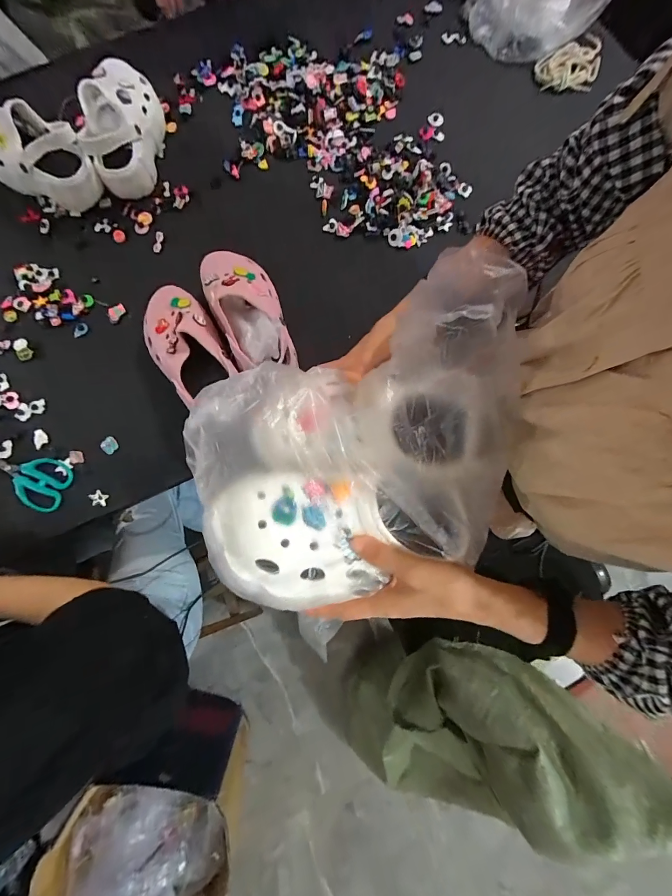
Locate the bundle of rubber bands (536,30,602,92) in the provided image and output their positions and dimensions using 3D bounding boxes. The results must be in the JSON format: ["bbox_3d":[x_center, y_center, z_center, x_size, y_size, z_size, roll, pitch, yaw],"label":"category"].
[{"bbox_3d":[0.489,-0.810,0.730,0.119,0.023,0.111,11,79,3],"label":"bundle of rubber bands"}]

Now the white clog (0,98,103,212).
[{"bbox_3d":[-0.556,-0.536,0.648,0.231,0.114,0.122,30,81,6],"label":"white clog"}]

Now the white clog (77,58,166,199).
[{"bbox_3d":[-0.403,-0.621,0.670,0.107,0.108,0.235,-5,79,0],"label":"white clog"}]

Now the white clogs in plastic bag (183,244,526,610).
[{"bbox_3d":[0.040,-0.002,0.325,0.340,0.089,0.227,-32,80,-5],"label":"white clogs in plastic bag"}]

